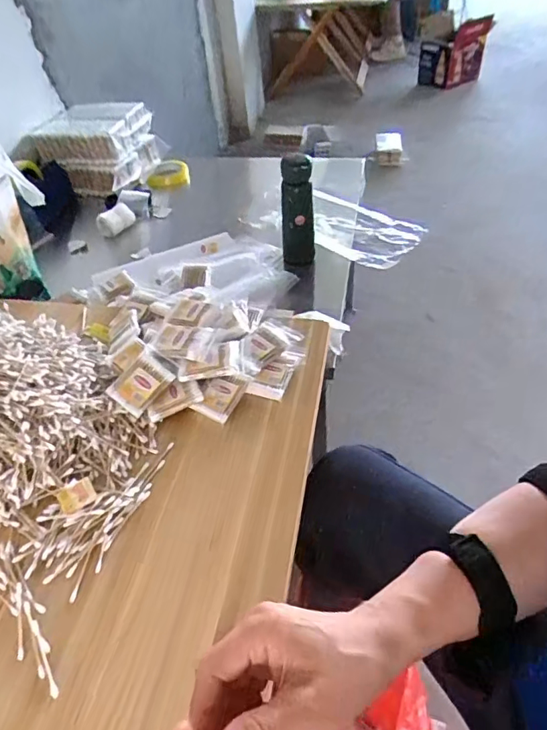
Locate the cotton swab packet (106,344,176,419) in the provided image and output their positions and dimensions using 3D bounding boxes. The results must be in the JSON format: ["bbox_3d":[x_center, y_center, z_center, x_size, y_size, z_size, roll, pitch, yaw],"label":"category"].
[{"bbox_3d":[-0.178,0.023,0.675,0.063,0.012,0.083,36,81,18],"label":"cotton swab packet"}]

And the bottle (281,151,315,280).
[{"bbox_3d":[0.047,-0.288,0.957,0.060,0.213,0.064,1,46,8],"label":"bottle"}]

